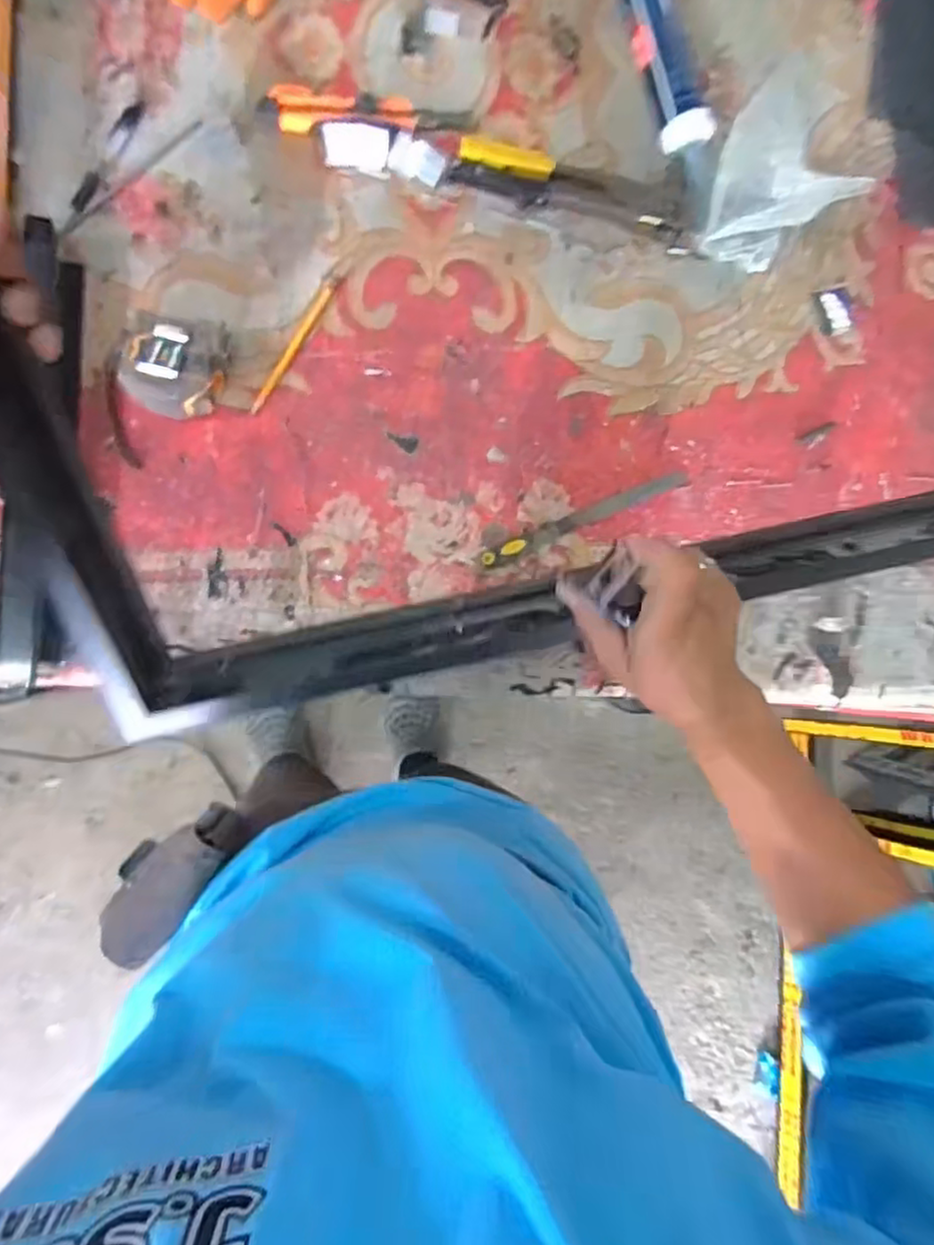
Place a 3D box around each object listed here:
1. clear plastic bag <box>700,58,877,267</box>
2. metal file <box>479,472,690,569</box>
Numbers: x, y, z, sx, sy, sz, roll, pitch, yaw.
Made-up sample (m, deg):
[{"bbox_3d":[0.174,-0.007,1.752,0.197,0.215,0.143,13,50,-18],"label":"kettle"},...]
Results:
[{"bbox_3d":[0.297,-0.425,0.657,0.128,0.110,0.113,35,83,-5],"label":"clear plastic bag"},{"bbox_3d":[0.117,-0.103,0.658,0.230,0.018,0.020,-25,90,-9],"label":"metal file"}]

